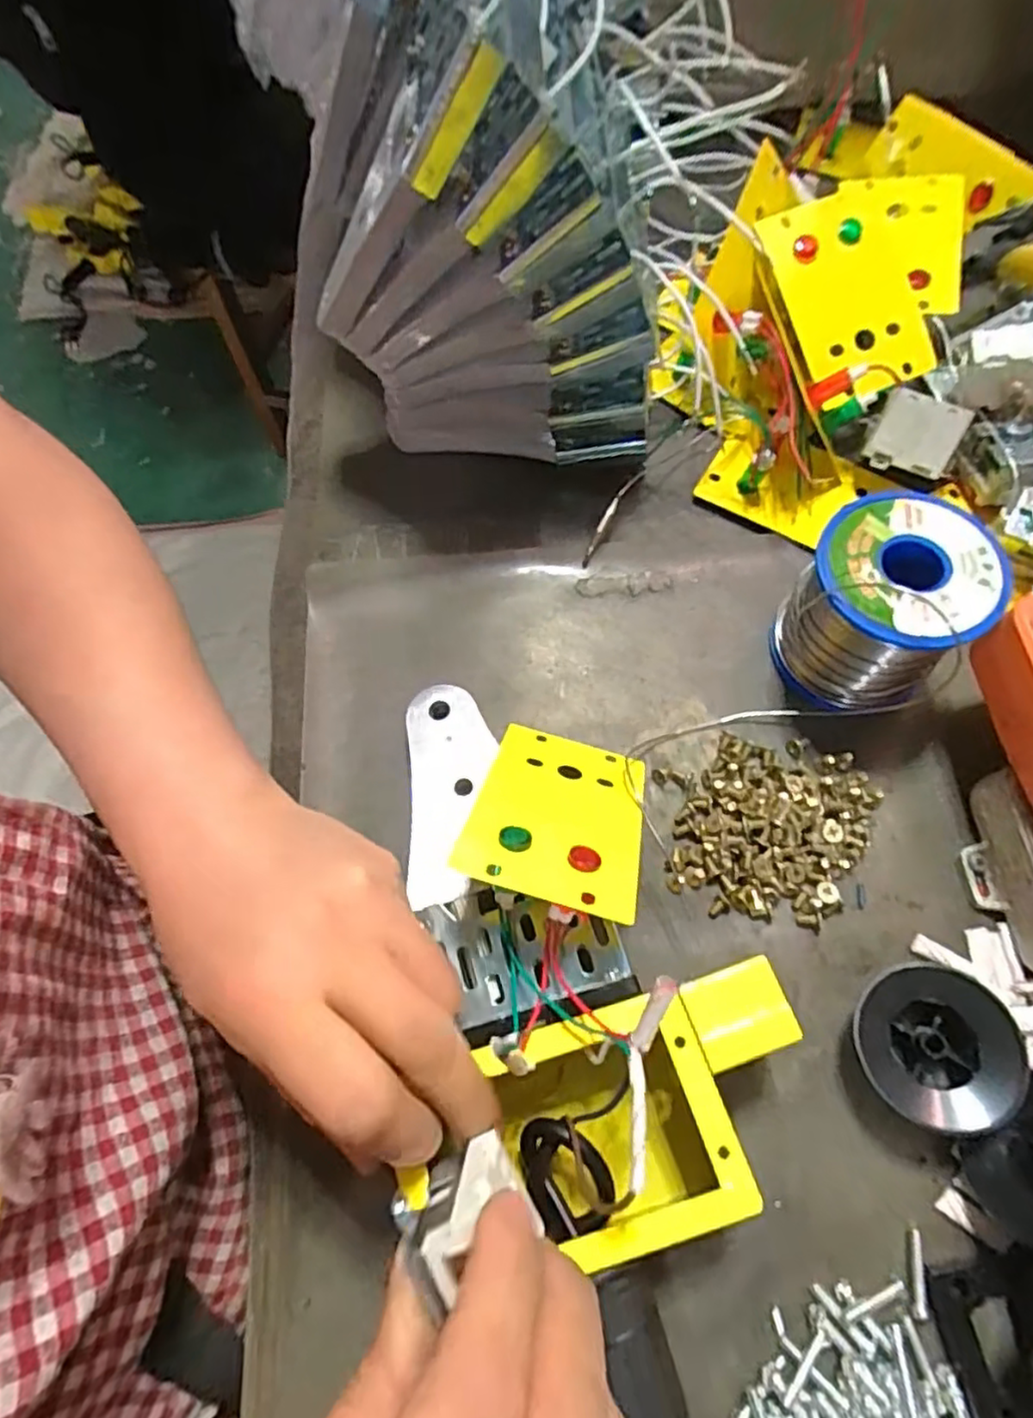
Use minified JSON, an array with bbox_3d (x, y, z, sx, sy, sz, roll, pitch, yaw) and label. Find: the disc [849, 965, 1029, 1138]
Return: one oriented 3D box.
[{"bbox_3d":[0.141,0.114,0.229,0.047,0.023,0.048,-1,68,2],"label":"disc"}]

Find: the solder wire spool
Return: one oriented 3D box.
[{"bbox_3d":[0.146,-0.041,0.268,0.066,0.064,0.064,-1,68,2],"label":"solder wire spool"}]

